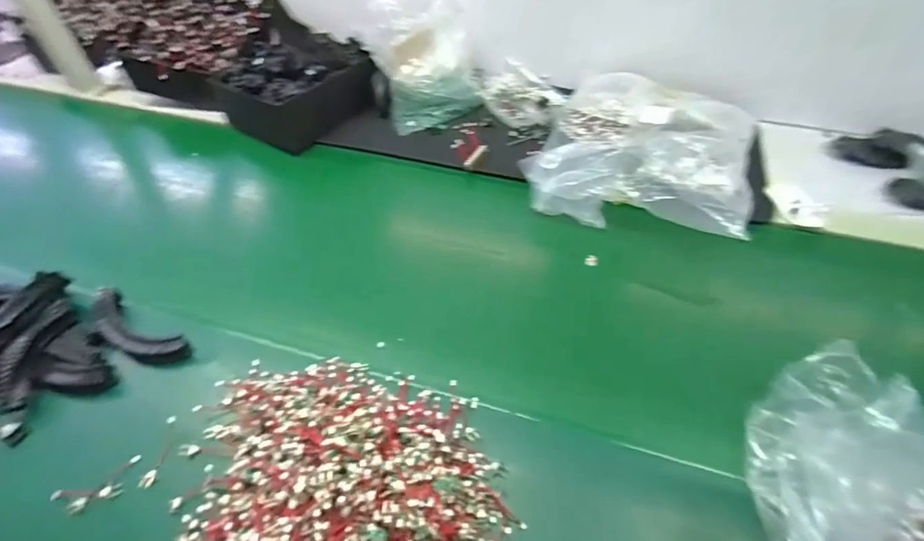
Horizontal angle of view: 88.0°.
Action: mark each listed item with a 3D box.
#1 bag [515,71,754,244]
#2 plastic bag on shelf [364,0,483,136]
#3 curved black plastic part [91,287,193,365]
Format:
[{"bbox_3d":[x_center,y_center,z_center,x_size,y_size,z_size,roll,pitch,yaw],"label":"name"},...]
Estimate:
[{"bbox_3d":[0.274,-0.182,0.734,0.299,0.085,0.316,16,51,15],"label":"bag"},{"bbox_3d":[-0.070,-0.401,0.890,0.192,0.151,0.239,-19,50,-14],"label":"plastic bag on shelf"},{"bbox_3d":[-0.386,0.071,0.560,0.154,0.019,0.049,25,54,22],"label":"curved black plastic part"}]

